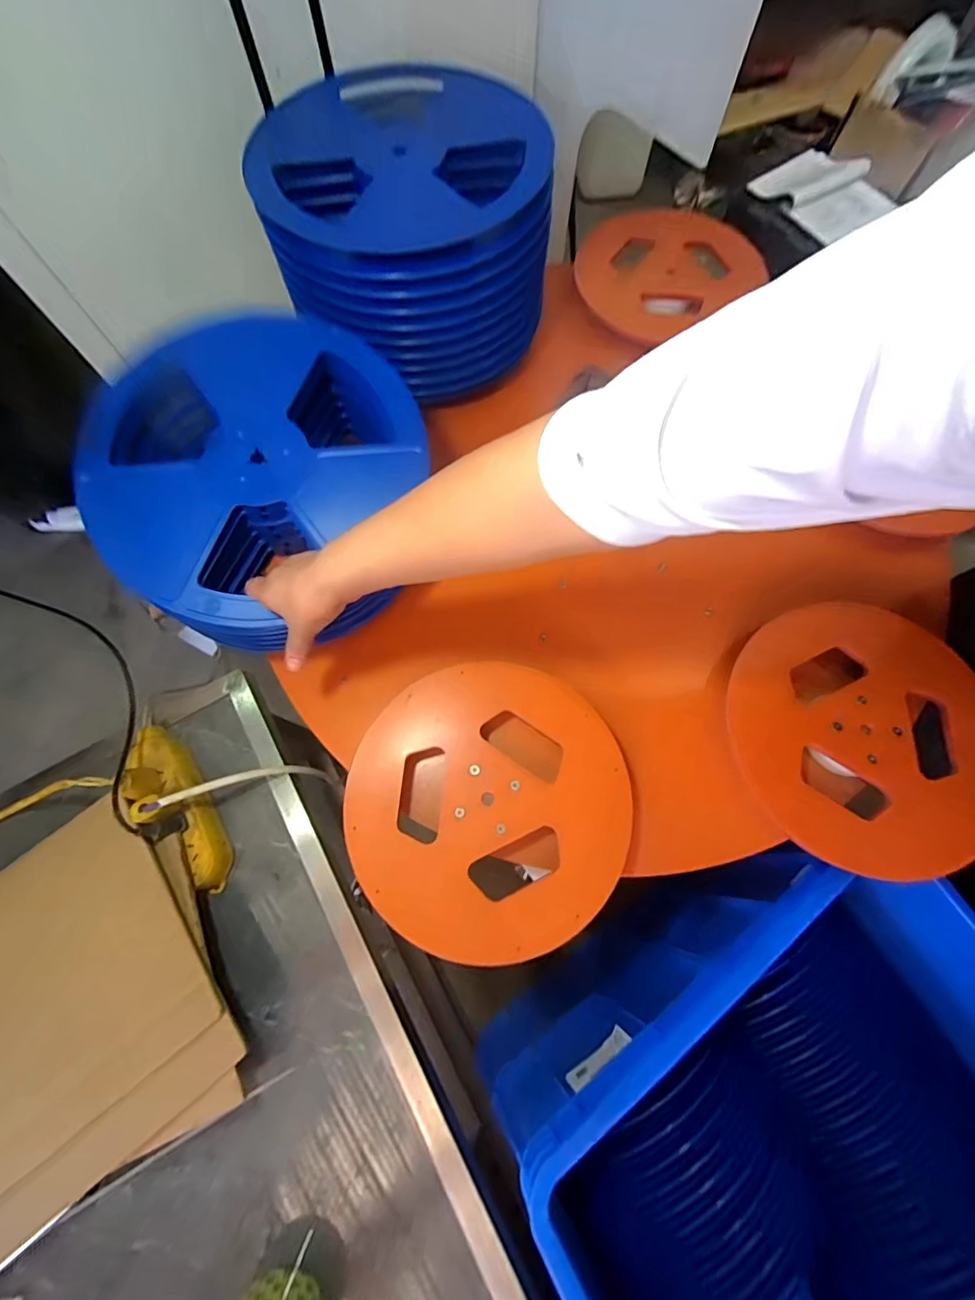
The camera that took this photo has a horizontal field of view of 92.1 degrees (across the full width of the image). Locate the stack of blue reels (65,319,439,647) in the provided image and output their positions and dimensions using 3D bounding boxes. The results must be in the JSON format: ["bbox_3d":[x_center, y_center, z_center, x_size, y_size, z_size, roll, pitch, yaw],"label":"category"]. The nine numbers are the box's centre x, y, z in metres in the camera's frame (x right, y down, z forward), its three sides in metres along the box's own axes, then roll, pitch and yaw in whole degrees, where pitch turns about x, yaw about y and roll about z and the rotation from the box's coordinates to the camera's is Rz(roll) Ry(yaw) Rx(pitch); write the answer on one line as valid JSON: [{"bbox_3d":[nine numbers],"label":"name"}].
[{"bbox_3d":[-0.235,-0.175,0.482,0.277,0.108,0.304,22,73,7],"label":"stack of blue reels"}]

